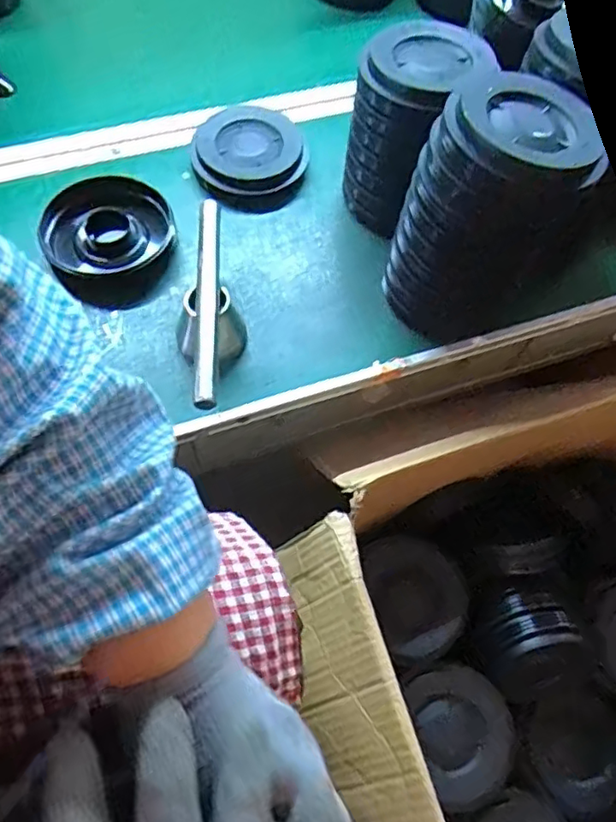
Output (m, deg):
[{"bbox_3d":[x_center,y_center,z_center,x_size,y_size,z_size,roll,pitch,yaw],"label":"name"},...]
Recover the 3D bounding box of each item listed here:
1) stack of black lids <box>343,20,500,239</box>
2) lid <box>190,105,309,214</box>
[{"bbox_3d":[0.089,-0.259,0.570,0.106,0.141,0.129,25,64,10],"label":"stack of black lids"},{"bbox_3d":[-0.058,-0.261,0.627,0.114,0.033,0.115,1,62,-2],"label":"lid"}]

